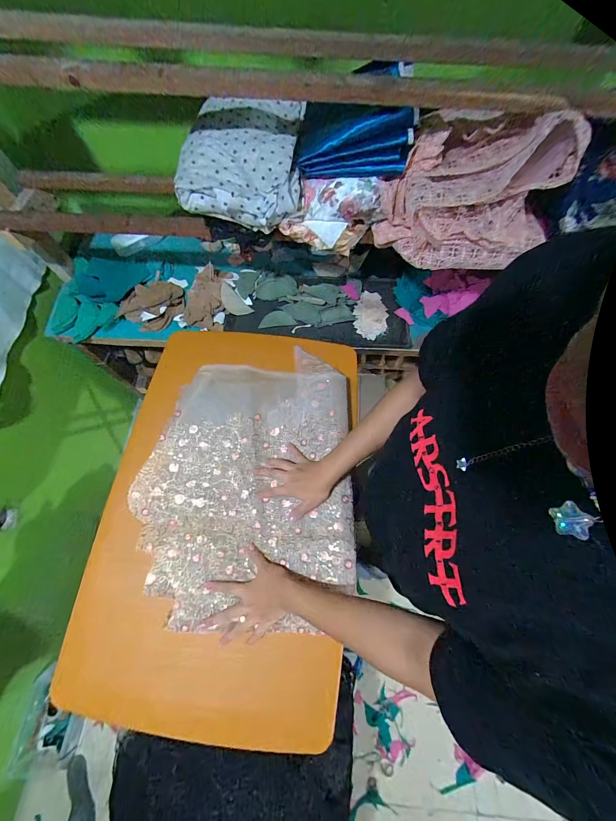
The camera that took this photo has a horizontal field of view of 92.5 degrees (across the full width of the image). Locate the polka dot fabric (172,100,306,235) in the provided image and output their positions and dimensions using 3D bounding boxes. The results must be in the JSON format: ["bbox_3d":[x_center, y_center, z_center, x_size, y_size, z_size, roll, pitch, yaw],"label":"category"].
[{"bbox_3d":[-0.120,-0.464,0.556,0.217,0.120,0.185,5,68,2],"label":"polka dot fabric"}]

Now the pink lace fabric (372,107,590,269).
[{"bbox_3d":[0.304,-0.404,0.542,0.326,0.208,0.144,7,69,2],"label":"pink lace fabric"}]

